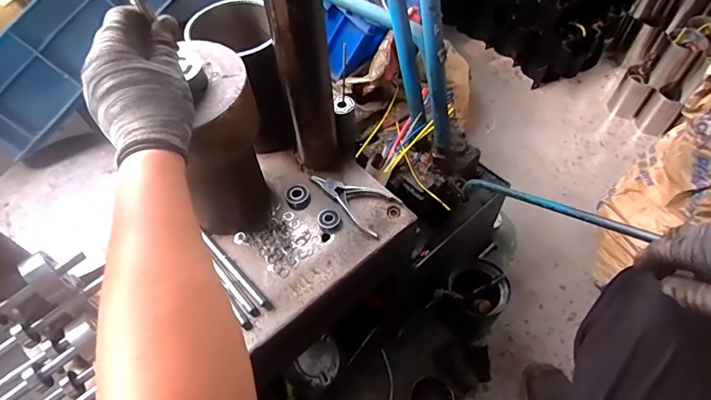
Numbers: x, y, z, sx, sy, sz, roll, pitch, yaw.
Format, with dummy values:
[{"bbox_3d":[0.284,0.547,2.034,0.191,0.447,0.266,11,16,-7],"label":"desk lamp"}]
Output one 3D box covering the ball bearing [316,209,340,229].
[{"bbox_3d":[-0.038,0.027,0.606,0.031,0.012,0.033,-1,55,2],"label":"ball bearing"}]

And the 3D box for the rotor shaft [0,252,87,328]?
[{"bbox_3d":[-0.336,0.099,0.409,0.154,0.042,0.046,-35,60,-19],"label":"rotor shaft"}]

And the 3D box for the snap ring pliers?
[{"bbox_3d":[-0.010,-0.001,0.623,0.128,0.013,0.067,24,60,18],"label":"snap ring pliers"}]

